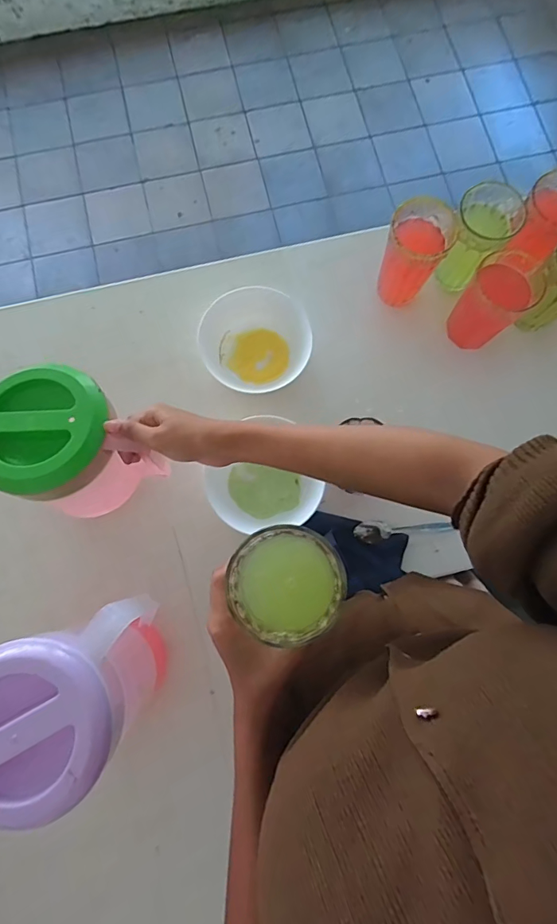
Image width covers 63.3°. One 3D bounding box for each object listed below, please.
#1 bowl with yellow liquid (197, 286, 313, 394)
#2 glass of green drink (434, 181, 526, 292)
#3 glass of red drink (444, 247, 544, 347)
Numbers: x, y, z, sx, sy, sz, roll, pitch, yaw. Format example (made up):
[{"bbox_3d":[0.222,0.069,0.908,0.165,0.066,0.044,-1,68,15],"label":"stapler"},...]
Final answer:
[{"bbox_3d":[-0.032,-0.161,0.609,0.138,0.056,0.137,0,80,-1],"label":"bowl with yellow liquid"},{"bbox_3d":[0.255,-0.291,0.596,0.070,0.112,0.088,32,81,5],"label":"glass of green drink"},{"bbox_3d":[0.275,-0.207,0.584,0.075,0.107,0.084,42,82,6],"label":"glass of red drink"}]

